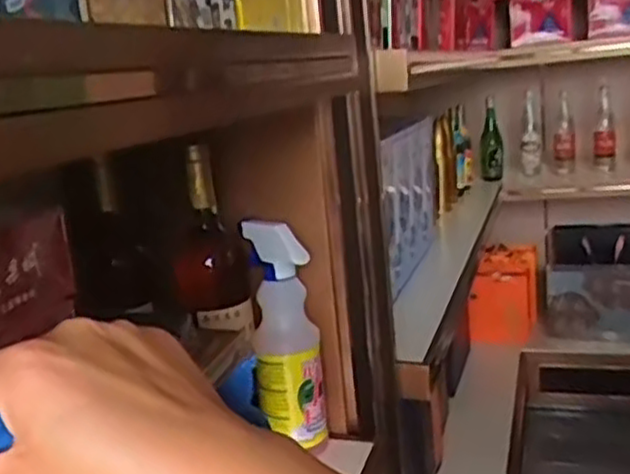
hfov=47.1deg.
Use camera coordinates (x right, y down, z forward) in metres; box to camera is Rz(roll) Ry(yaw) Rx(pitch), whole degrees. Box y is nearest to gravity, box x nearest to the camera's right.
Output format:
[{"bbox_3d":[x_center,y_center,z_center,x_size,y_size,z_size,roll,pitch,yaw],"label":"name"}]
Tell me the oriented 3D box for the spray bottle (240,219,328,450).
[{"bbox_3d":[-0.029,0.093,0.718,0.063,0.214,0.052,-6,13,-1],"label":"spray bottle"}]

